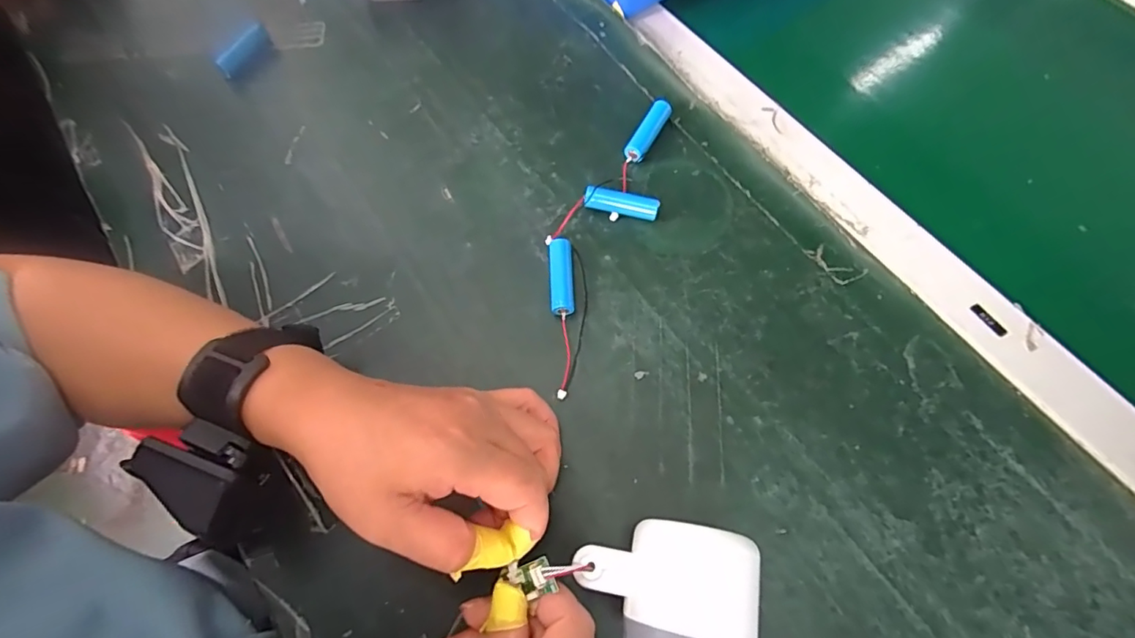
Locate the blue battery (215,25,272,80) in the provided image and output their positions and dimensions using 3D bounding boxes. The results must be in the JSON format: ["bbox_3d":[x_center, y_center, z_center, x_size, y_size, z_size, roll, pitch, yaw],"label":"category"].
[{"bbox_3d":[-0.260,-0.215,0.417,0.018,0.012,0.048,36,72,14],"label":"blue battery"}]

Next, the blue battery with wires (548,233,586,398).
[{"bbox_3d":[0.001,-0.003,0.322,0.023,0.014,0.100,-3,68,-1],"label":"blue battery with wires"}]

